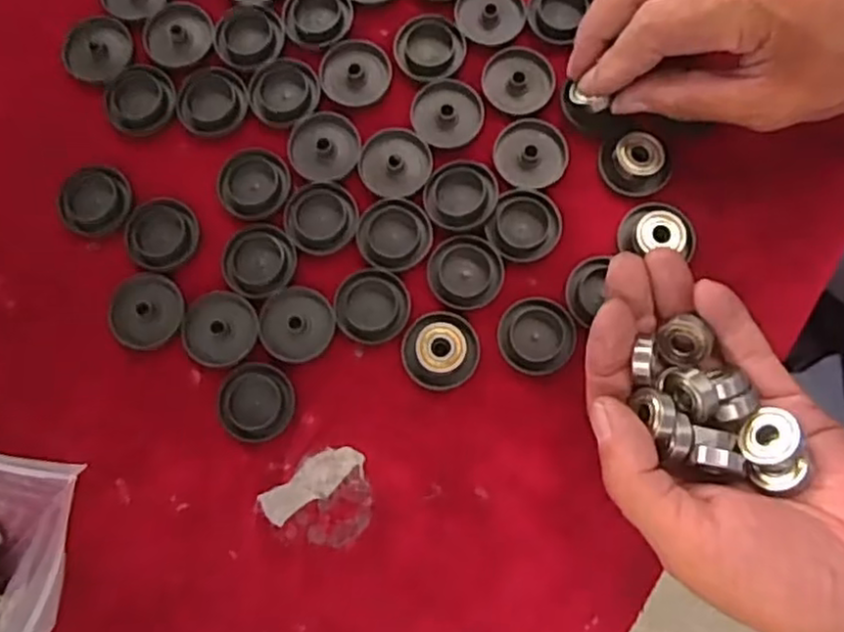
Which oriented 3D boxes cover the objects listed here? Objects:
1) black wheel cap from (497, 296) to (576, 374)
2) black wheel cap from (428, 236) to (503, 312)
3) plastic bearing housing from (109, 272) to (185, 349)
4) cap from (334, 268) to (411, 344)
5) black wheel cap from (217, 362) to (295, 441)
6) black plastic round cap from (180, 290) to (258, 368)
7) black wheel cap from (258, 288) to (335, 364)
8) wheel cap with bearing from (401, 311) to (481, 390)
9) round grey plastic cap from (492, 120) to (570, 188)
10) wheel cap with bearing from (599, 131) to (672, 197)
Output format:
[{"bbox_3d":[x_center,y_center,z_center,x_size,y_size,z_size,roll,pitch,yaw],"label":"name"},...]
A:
[{"bbox_3d":[0.050,0.008,0.303,0.033,0.004,0.033,0,79,1],"label":"black wheel cap"},{"bbox_3d":[0.019,-0.019,0.309,0.033,0.004,0.032,0,79,1],"label":"black wheel cap"},{"bbox_3d":[-0.123,-0.002,0.313,0.033,0.009,0.032,-9,79,-1],"label":"plastic bearing housing"},{"bbox_3d":[-0.022,-0.005,0.306,0.032,0.004,0.032,0,79,1],"label":"cap"},{"bbox_3d":[-0.072,0.037,0.302,0.031,0.005,0.032,0,79,1],"label":"black wheel cap"},{"bbox_3d":[-0.089,0.005,0.305,0.032,0.004,0.032,0,79,1],"label":"black plastic round cap"},{"bbox_3d":[-0.056,0.003,0.305,0.032,0.004,0.033,0,79,1],"label":"black wheel cap"},{"bbox_3d":[0.008,0.014,0.299,0.032,0.011,0.033,0,79,1],"label":"wheel cap with bearing"},{"bbox_3d":[0.050,-0.075,0.317,0.032,0.004,0.033,0,79,1],"label":"round grey plastic cap"},{"bbox_3d":[0.096,-0.069,0.314,0.031,0.010,0.028,34,82,7],"label":"wheel cap with bearing"}]

